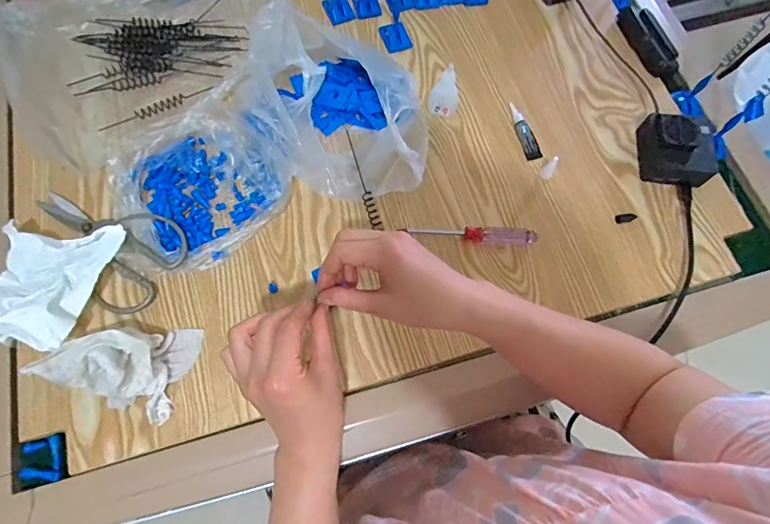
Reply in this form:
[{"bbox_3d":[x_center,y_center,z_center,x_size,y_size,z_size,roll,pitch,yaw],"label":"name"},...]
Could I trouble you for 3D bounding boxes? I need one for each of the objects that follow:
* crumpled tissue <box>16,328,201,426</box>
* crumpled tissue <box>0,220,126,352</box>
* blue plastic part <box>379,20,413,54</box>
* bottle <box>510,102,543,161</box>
[{"bbox_3d":[-0.248,0.088,0.414,0.116,0.058,0.089,16,70,3],"label":"crumpled tissue"},{"bbox_3d":[-0.338,0.021,0.439,0.122,0.052,0.127,2,70,-2],"label":"crumpled tissue"},{"bbox_3d":[0.014,-0.294,0.585,0.034,0.009,0.036,-20,106,3],"label":"blue plastic part"},{"bbox_3d":[0.171,-0.163,0.543,0.020,0.013,0.081,-14,71,-7],"label":"bottle"}]

